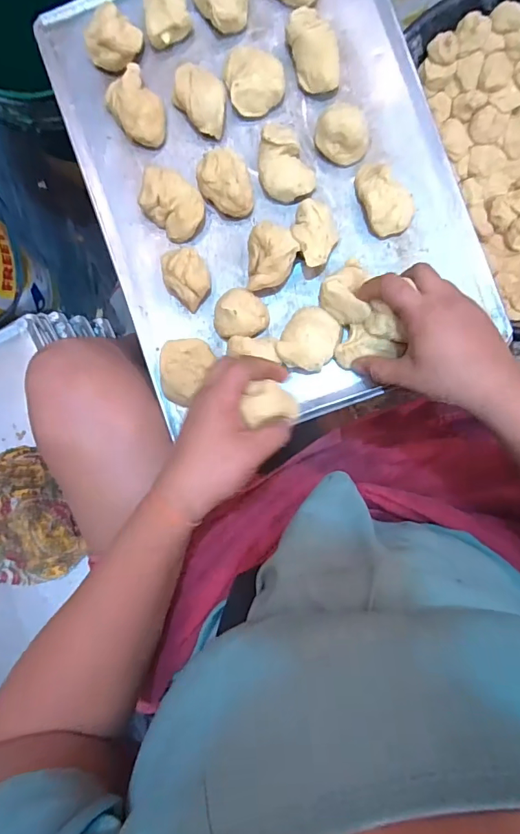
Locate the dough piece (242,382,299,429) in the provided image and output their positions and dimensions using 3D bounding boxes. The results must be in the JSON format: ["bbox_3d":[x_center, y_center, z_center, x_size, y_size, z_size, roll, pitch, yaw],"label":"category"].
[{"bbox_3d":[0.008,-0.011,0.354,0.038,0.022,0.032,-16,85,4],"label":"dough piece"}]

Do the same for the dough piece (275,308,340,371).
[{"bbox_3d":[0.046,-0.071,0.415,0.049,0.029,0.058,21,89,6],"label":"dough piece"}]

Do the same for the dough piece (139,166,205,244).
[{"bbox_3d":[-0.083,-0.201,0.425,0.046,0.030,0.059,-45,84,1],"label":"dough piece"}]

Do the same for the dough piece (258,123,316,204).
[{"bbox_3d":[0.025,-0.236,0.421,0.050,0.027,0.059,-1,86,5],"label":"dough piece"}]

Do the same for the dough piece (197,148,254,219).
[{"bbox_3d":[-0.032,-0.220,0.425,0.047,0.029,0.060,-19,85,4],"label":"dough piece"}]

